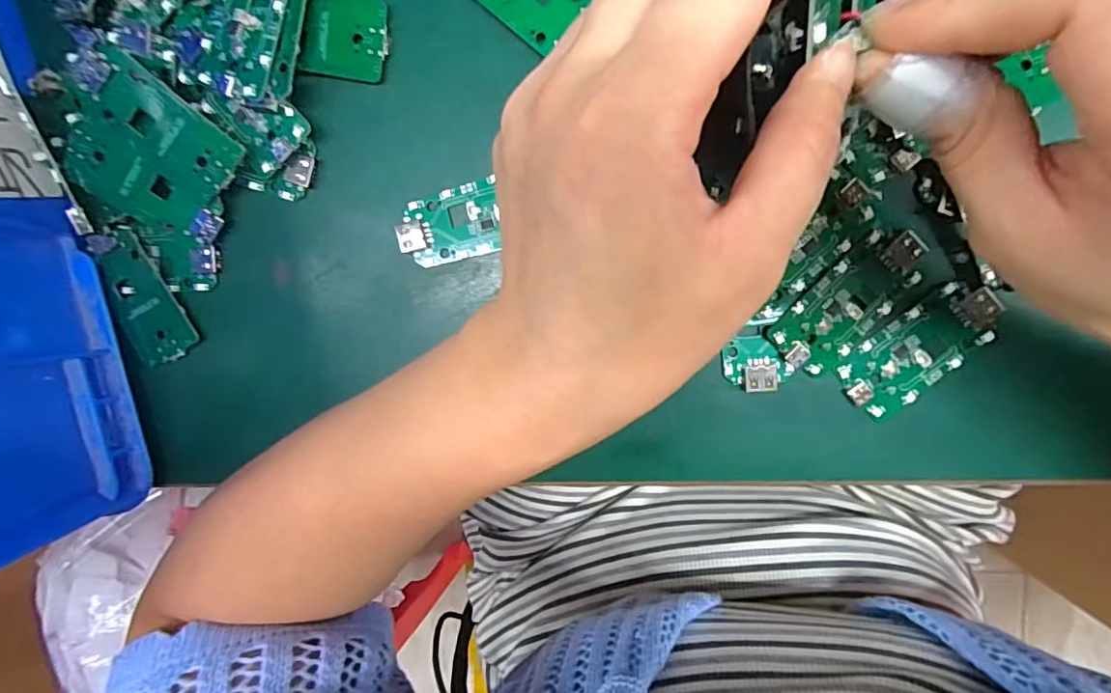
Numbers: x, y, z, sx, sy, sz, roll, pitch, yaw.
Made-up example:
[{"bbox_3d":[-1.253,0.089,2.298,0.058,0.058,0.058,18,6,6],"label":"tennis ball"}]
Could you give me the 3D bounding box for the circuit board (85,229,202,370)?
[{"bbox_3d":[-0.189,-0.022,0.247,0.027,0.005,0.061,-21,95,8],"label":"circuit board"}]

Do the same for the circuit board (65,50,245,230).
[{"bbox_3d":[-0.172,-0.080,0.228,0.061,0.007,0.058,40,110,-16],"label":"circuit board"}]

